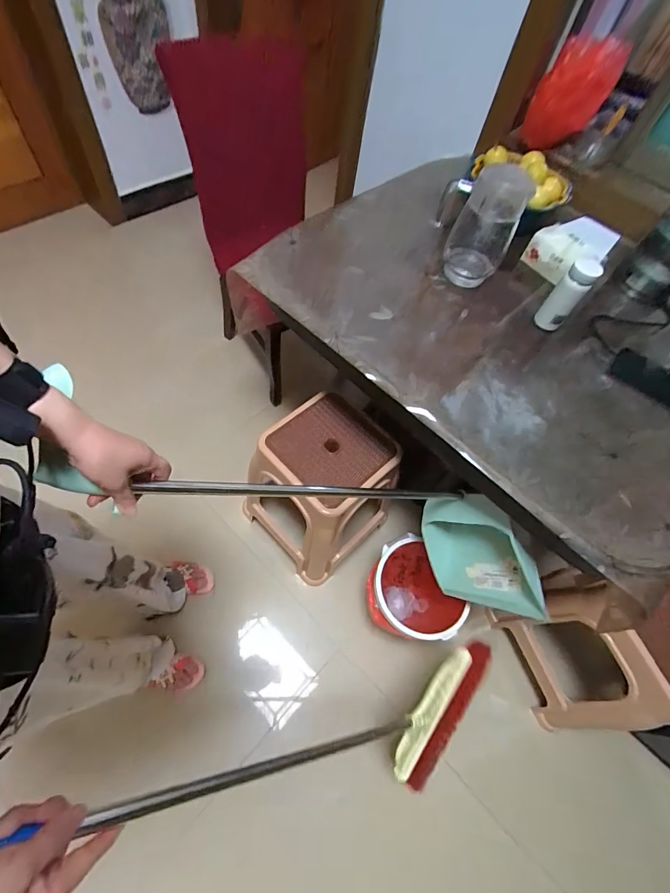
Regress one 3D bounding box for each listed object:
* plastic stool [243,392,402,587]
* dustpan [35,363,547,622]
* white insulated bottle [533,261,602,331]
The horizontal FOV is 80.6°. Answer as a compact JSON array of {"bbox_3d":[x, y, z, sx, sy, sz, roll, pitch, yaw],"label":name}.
[{"bbox_3d":[-0.039,0.146,1.175,0.375,0.461,0.344,-37,72,-17],"label":"plastic stool"},{"bbox_3d":[0.015,0.134,0.696,0.857,0.244,0.211,21,61,-31],"label":"dustpan"},{"bbox_3d":[0.455,-0.295,0.780,0.052,0.143,0.049,1,65,-2],"label":"white insulated bottle"}]

